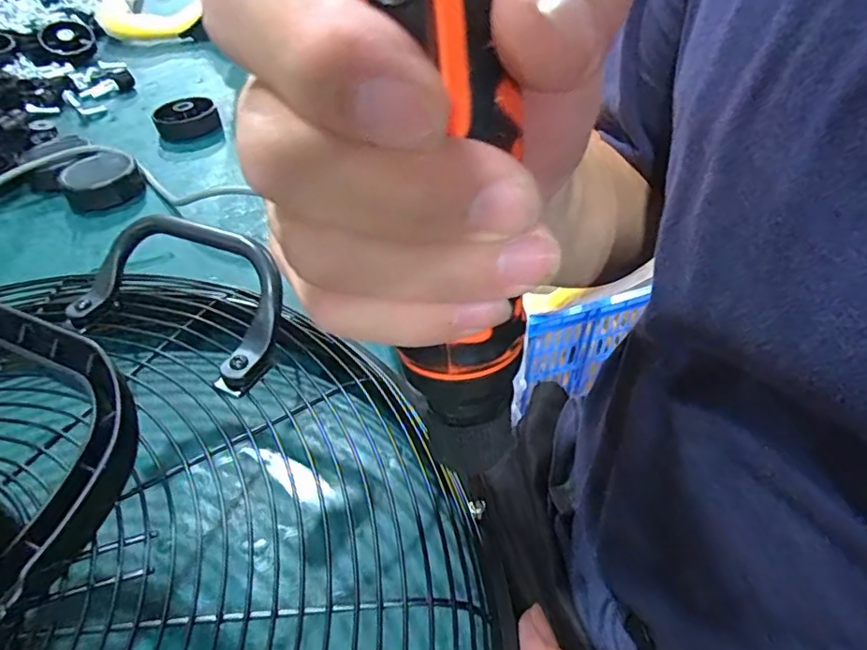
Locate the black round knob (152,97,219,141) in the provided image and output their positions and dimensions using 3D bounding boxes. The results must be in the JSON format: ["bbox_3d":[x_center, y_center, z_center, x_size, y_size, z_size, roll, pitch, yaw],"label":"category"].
[{"bbox_3d":[-0.266,-0.221,0.594,0.062,0.028,0.054,-20,47,-19],"label":"black round knob"}]

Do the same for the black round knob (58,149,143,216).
[{"bbox_3d":[-0.303,-0.132,0.502,0.060,0.025,0.068,-29,50,-26],"label":"black round knob"}]

